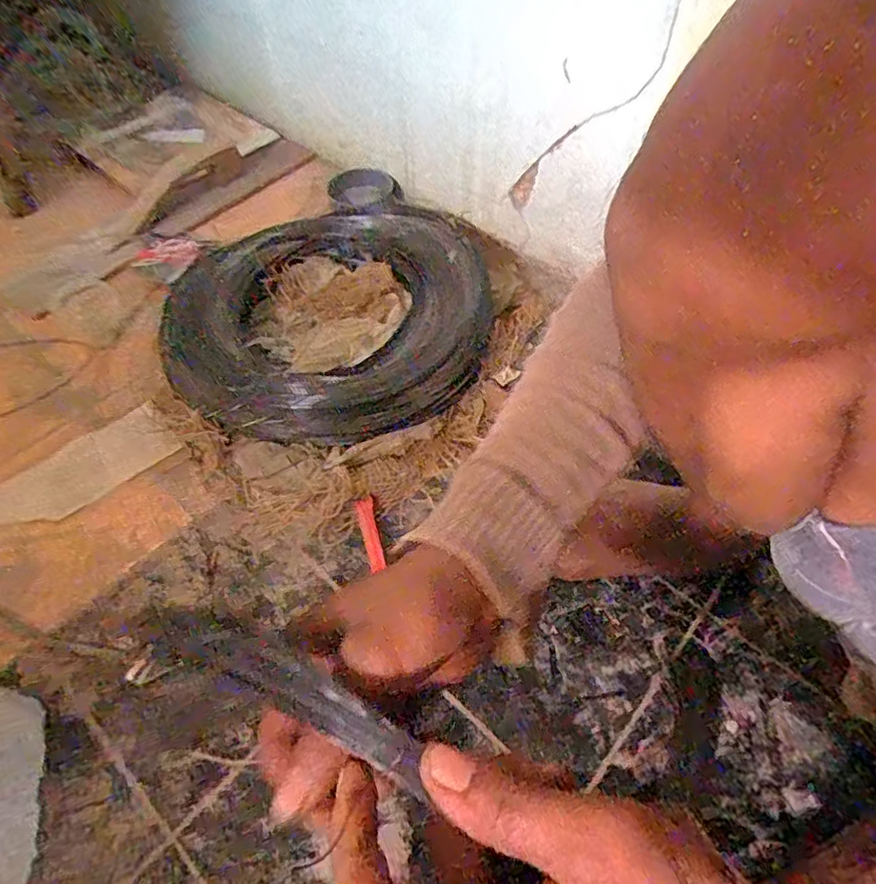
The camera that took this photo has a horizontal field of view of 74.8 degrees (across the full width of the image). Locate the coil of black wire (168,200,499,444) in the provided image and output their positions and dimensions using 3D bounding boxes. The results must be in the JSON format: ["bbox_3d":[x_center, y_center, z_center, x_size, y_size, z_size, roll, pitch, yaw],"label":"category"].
[{"bbox_3d":[-0.116,-0.142,0.645,0.350,0.053,0.325,1,54,-1],"label":"coil of black wire"}]

